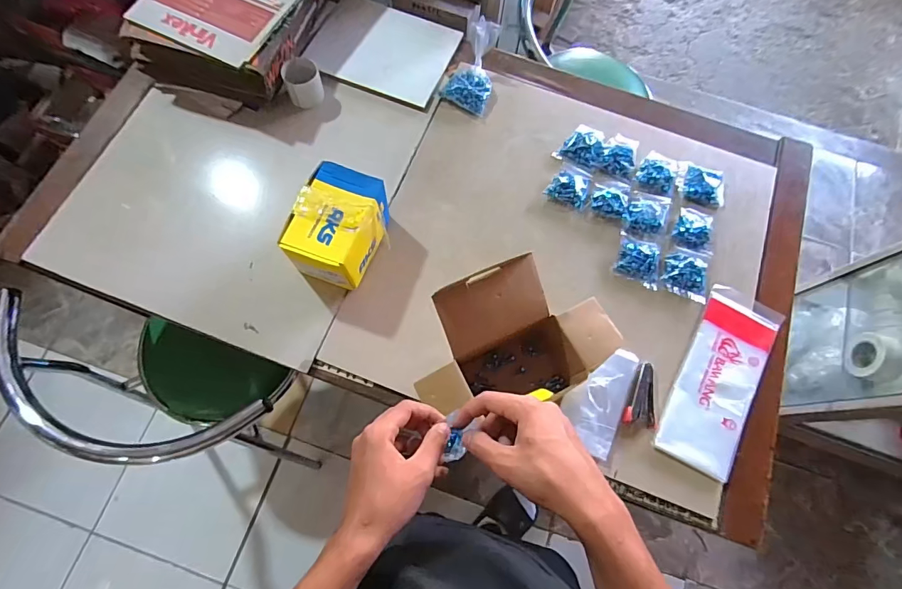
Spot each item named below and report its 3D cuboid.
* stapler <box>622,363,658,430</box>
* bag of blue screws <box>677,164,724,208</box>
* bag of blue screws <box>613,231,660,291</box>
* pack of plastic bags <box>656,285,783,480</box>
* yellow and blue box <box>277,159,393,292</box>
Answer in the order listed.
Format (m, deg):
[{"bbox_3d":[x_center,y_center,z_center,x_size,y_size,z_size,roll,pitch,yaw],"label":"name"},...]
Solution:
[{"bbox_3d":[0.277,0.144,0.631,0.048,0.015,0.087,12,73,2],"label":"stapler"},{"bbox_3d":[0.428,-0.184,0.747,0.082,0.017,0.074,13,73,2],"label":"bag of blue screws"},{"bbox_3d":[0.300,-0.058,0.693,0.068,0.021,0.079,18,73,4],"label":"bag of blue screws"},{"bbox_3d":[0.401,0.122,0.650,0.110,0.018,0.280,29,74,7],"label":"pack of plastic bags"},{"bbox_3d":[-0.164,-0.096,0.643,0.104,0.102,0.144,20,73,4],"label":"yellow and blue box"}]

